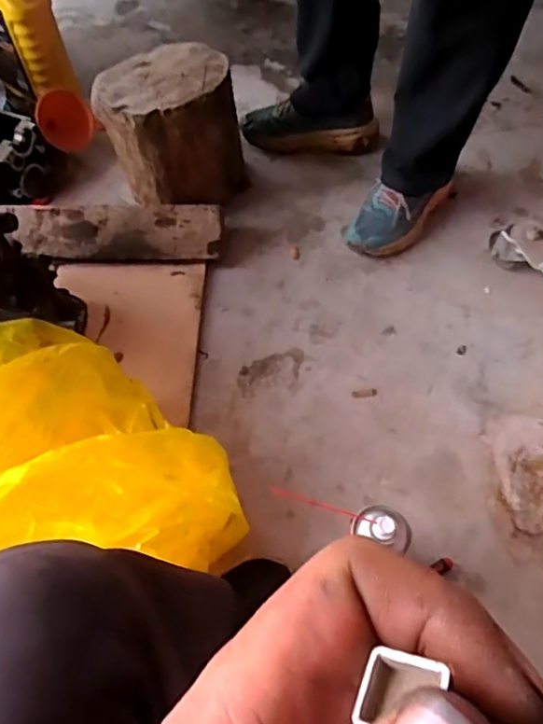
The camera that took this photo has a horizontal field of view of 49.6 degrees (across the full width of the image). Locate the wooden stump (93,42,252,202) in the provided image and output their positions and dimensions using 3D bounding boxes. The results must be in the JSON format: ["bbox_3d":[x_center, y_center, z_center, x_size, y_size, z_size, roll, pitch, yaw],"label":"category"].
[{"bbox_3d":[-0.169,-0.398,1.040,0.222,0.214,0.193,-16,59,-7],"label":"wooden stump"}]

